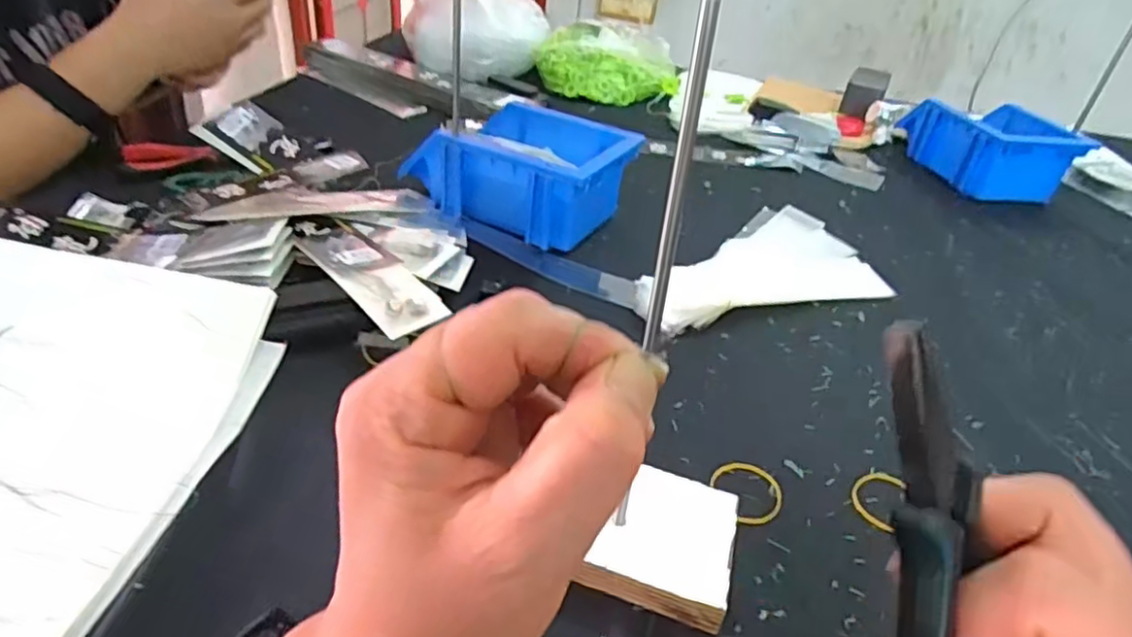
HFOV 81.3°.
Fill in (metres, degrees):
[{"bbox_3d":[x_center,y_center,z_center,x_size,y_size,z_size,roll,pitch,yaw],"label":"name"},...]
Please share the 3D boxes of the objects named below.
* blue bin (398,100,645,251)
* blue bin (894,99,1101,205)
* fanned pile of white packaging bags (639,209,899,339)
[{"bbox_3d":[-0.041,-0.135,0.604,0.170,0.076,0.119,24,39,22],"label":"blue bin"},{"bbox_3d":[0.510,-0.210,0.800,0.134,0.074,0.171,5,36,-2],"label":"blue bin"},{"bbox_3d":[0.153,-0.050,0.570,0.233,0.021,0.135,-10,39,-22],"label":"fanned pile of white packaging bags"}]

